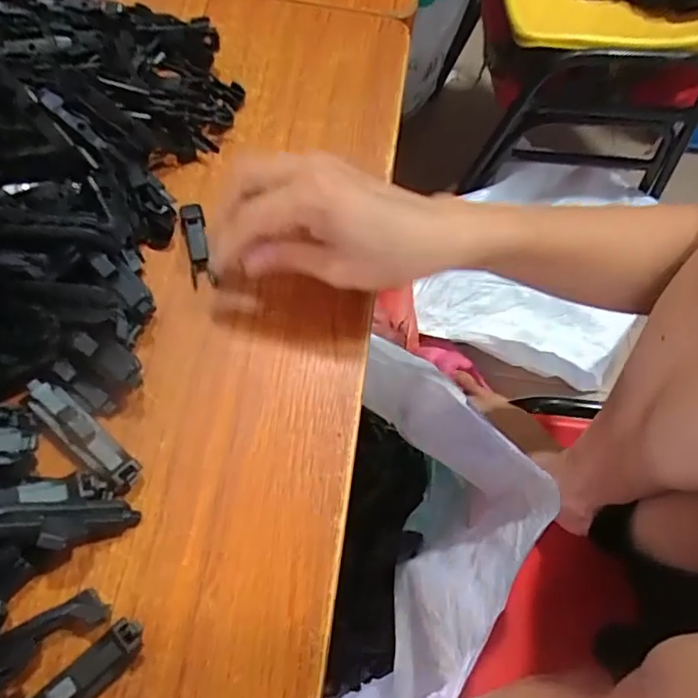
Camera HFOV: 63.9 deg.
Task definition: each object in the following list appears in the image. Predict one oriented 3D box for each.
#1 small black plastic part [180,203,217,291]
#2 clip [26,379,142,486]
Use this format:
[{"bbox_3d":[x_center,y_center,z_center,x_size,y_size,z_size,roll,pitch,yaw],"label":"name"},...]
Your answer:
[{"bbox_3d":[-0.093,-0.064,0.341,0.013,0.008,0.054,-12,67,-8],"label":"small black plastic part"},{"bbox_3d":[-0.137,0.044,0.288,0.076,0.018,0.017,37,69,13],"label":"clip"}]

